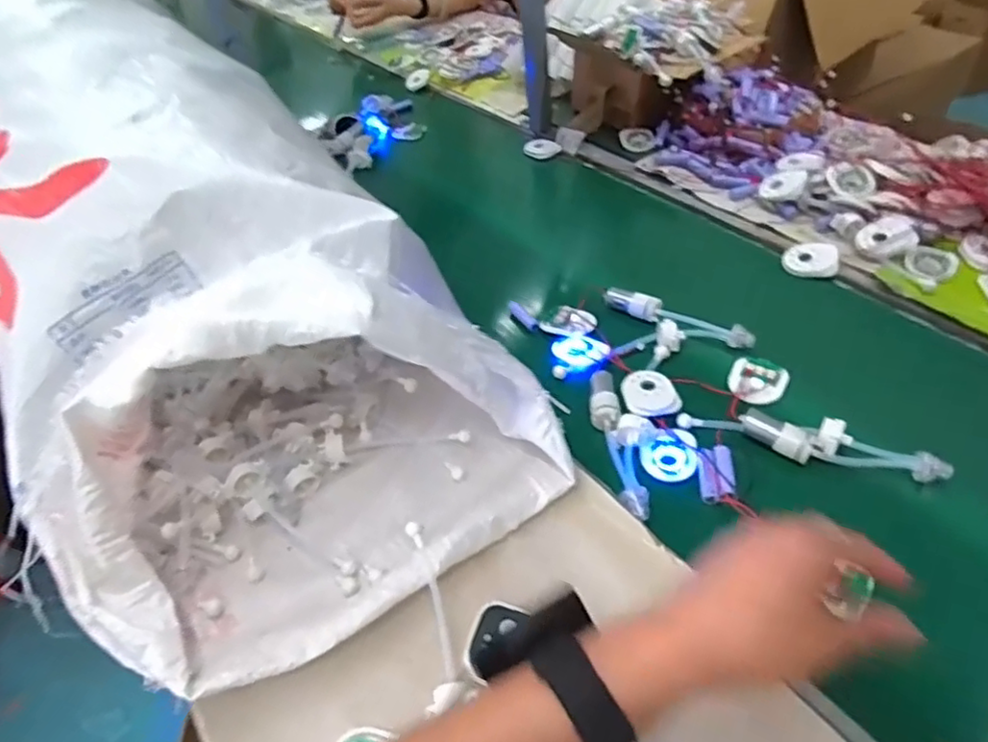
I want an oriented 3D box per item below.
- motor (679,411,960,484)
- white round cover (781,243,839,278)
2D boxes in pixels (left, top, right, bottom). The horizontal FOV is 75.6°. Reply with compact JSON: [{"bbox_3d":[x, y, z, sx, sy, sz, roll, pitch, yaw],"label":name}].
[{"bbox_3d":[0.270,0.060,0.550,0.210,0.021,0.039,9,47,16],"label":"motor"},{"bbox_3d":[0.369,-0.129,0.742,0.057,0.014,0.051,10,47,16],"label":"white round cover"}]

